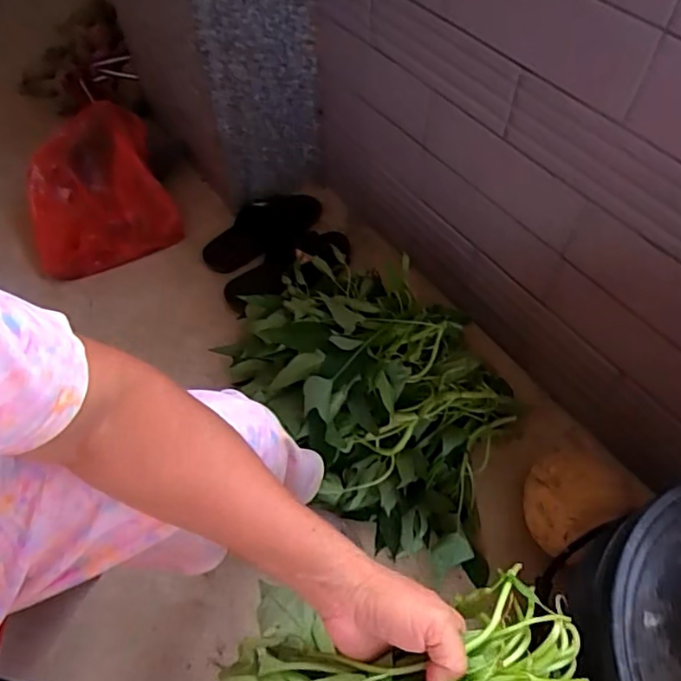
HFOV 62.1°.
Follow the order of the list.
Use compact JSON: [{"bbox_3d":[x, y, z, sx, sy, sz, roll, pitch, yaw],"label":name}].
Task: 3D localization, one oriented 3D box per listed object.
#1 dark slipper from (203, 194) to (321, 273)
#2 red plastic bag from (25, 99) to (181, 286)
[{"bbox_3d":[-0.148,-0.227,1.160,0.278,0.059,0.137,-35,62,-21],"label":"dark slipper"},{"bbox_3d":[-0.469,-0.285,1.102,0.268,0.237,0.236,-13,56,-8],"label":"red plastic bag"}]

